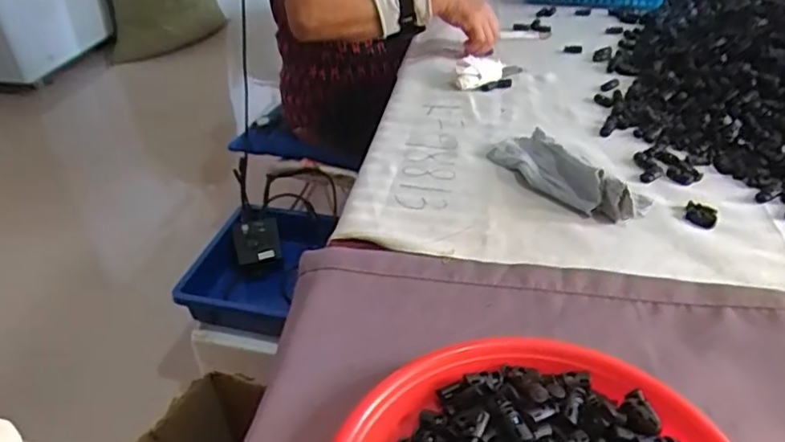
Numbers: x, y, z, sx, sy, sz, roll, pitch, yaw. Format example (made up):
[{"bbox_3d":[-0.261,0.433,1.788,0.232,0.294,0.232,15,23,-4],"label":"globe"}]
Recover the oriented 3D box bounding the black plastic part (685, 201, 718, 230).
[{"bbox_3d":[0.302,-0.005,0.589,0.028,0.009,0.029,12,40,18],"label":"black plastic part"}]

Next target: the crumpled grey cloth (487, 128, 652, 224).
[{"bbox_3d":[0.183,-0.059,0.640,0.075,0.041,0.182,-27,44,-28],"label":"crumpled grey cloth"}]

